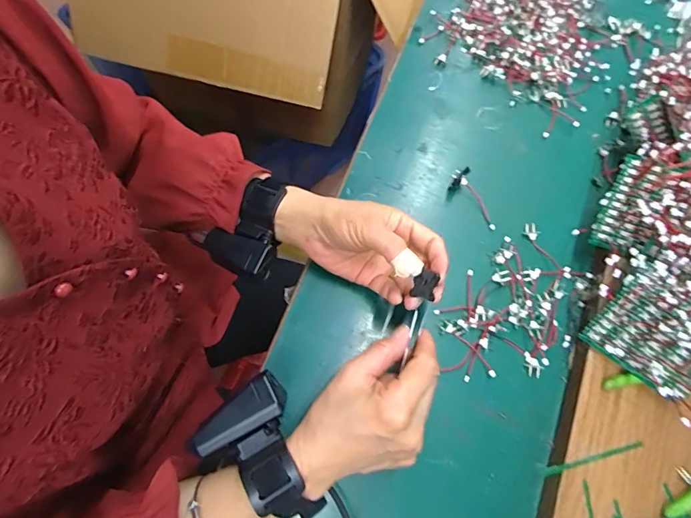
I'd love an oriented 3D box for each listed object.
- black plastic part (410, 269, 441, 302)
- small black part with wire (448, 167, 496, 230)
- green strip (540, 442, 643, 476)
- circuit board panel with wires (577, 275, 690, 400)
[{"bbox_3d":[0.064,0.021,0.344,0.018,0.004,0.021,18,91,-13],"label":"black plastic part"},{"bbox_3d":[0.127,-0.059,0.436,0.022,0.019,0.068,-28,76,-12],"label":"small black part with wire"},{"bbox_3d":[0.198,0.157,0.347,0.079,0.004,0.007,-14,73,-9],"label":"green strip"},{"bbox_3d":[0.249,0.060,0.344,0.083,0.013,0.081,42,114,21],"label":"circuit board panel with wires"}]

